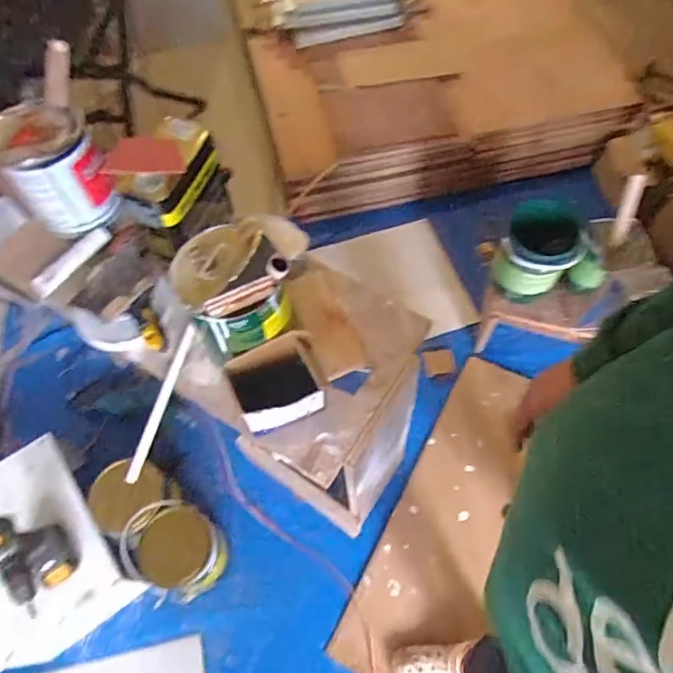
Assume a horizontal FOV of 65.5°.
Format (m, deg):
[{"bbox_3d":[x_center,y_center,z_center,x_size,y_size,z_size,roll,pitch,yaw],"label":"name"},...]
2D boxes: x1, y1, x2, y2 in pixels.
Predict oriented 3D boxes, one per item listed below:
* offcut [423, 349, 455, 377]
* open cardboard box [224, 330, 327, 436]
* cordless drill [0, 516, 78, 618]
[{"bbox_3d":[0.296,0.072,1.518,0.088,0.015,0.081,-4,61,-4],"label":"offcut"},{"bbox_3d":[-0.086,0.071,0.808,0.145,0.089,0.111,-22,65,-10],"label":"open cardboard box"},{"bbox_3d":[-0.567,0.430,0.987,0.082,0.199,0.183,-35,68,-16],"label":"cordless drill"}]

